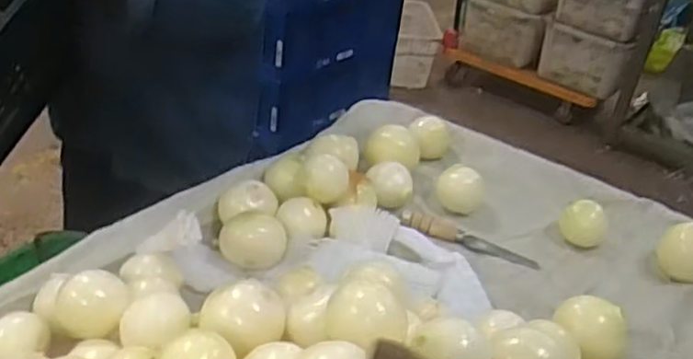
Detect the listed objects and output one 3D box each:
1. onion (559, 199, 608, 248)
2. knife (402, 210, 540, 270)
[{"bbox_3d":[0.359,0.060,1.039,0.075,0.055,0.067,21,34,21],"label":"onion"},{"bbox_3d":[0.178,0.087,1.000,0.200,0.031,0.034,16,33,15],"label":"knife"}]

